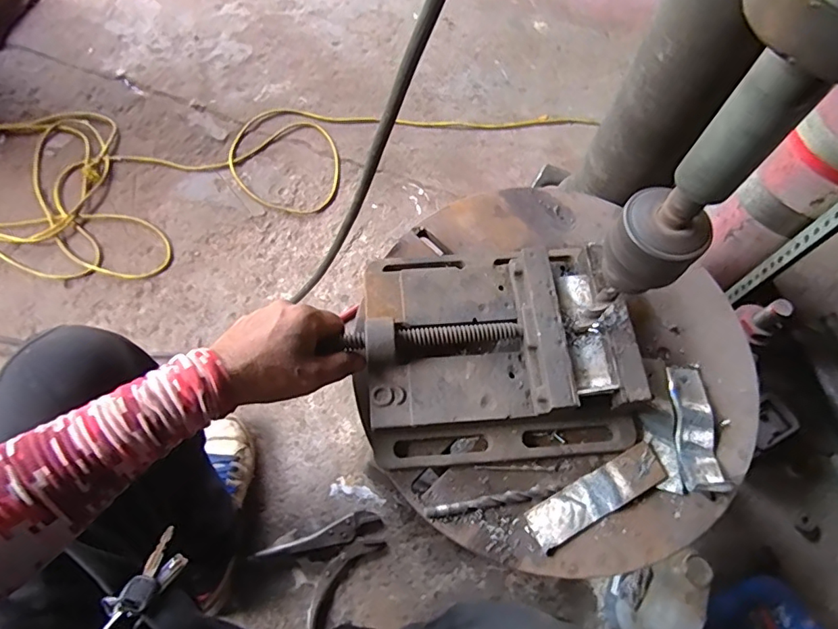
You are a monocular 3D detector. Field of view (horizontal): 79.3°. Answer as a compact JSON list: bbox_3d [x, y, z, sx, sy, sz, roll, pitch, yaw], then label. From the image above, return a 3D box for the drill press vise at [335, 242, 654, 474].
[{"bbox_3d":[0.067,0.021,0.467,0.235,0.069,0.212,-4,64,-2],"label":"drill press vise"}]

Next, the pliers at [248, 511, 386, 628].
[{"bbox_3d":[-0.138,0.370,0.772,0.181,0.025,0.144,-39,74,-18],"label":"pliers"}]

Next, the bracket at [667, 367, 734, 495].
[{"bbox_3d":[0.254,0.102,0.462,0.037,0.018,0.115,7,66,-1],"label":"bracket"}]

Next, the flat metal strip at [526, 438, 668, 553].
[{"bbox_3d":[0.155,0.157,0.441,0.130,0.006,0.035,-27,72,-10],"label":"flat metal strip"}]

